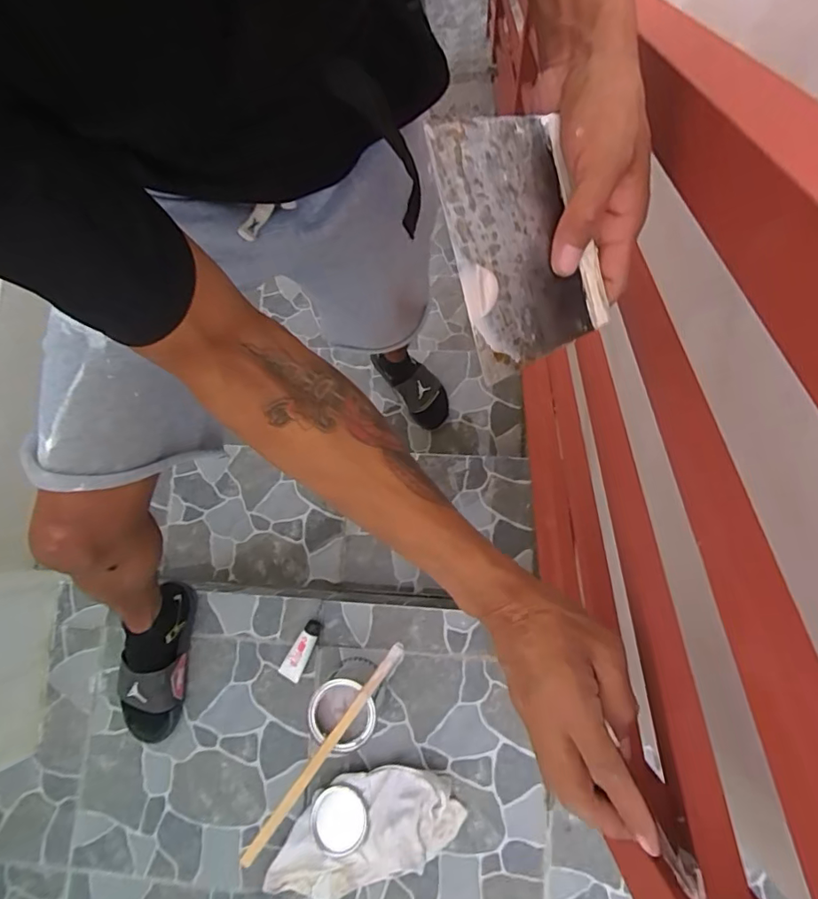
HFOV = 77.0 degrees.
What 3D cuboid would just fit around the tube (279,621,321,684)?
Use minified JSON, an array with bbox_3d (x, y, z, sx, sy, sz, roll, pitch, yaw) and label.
[{"bbox_3d":[-0.189,0.350,0.900,0.036,0.021,0.103,25,80,6],"label":"tube"}]

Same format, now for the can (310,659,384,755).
[{"bbox_3d":[-0.096,0.405,0.828,0.102,0.121,0.111,-1,84,5],"label":"can"}]

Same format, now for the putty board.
[{"bbox_3d":[0.064,-0.119,0.296,0.085,0.006,0.134,-21,103,-15],"label":"putty board"}]

